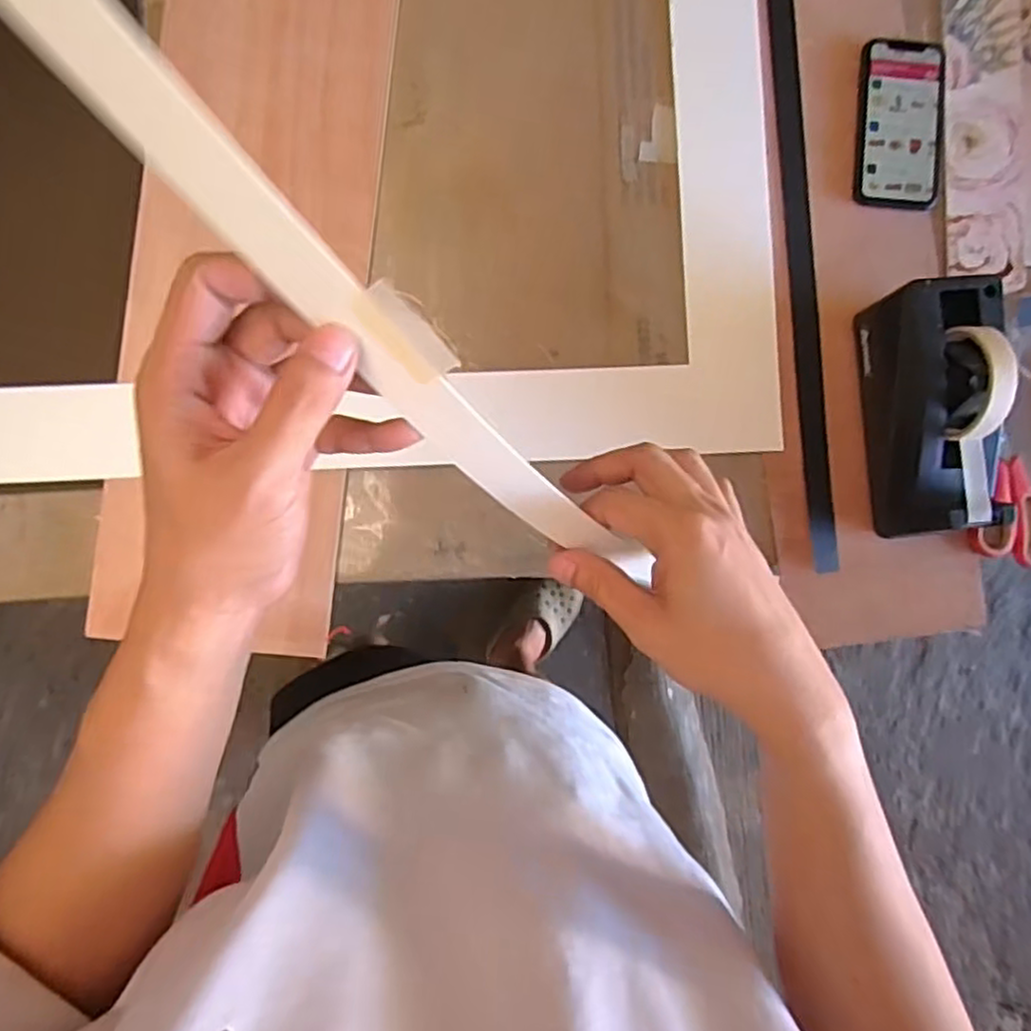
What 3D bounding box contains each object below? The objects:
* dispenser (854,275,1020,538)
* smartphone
[{"bbox_3d":[0.344,-0.087,0.582,0.073,0.116,0.197,-5,89,-3],"label":"dispenser"},{"bbox_3d":[0.347,-0.354,0.645,0.080,0.012,0.148,3,89,-3],"label":"smartphone"}]

